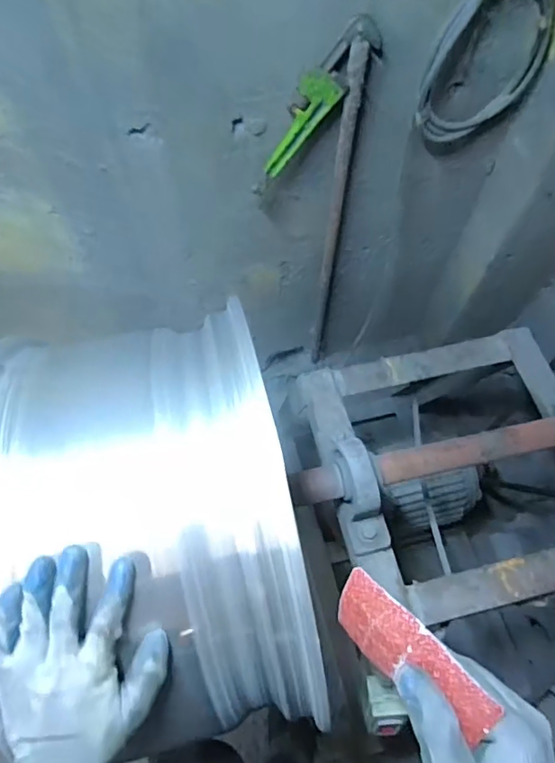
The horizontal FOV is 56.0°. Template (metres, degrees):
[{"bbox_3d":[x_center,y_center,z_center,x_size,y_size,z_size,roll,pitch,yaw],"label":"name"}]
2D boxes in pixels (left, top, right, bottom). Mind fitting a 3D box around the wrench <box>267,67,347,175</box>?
[{"bbox_3d":[0.031,-0.357,0.734,0.057,0.152,0.024,-7,59,-42],"label":"wrench"}]

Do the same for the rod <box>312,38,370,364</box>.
[{"bbox_3d":[0.101,-0.249,0.997,0.023,0.765,0.025,8,63,3],"label":"rod"}]

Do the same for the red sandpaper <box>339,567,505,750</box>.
[{"bbox_3d":[0.081,0.176,0.332,0.011,0.054,0.108,-6,33,-44],"label":"red sandpaper"}]

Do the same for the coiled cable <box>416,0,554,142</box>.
[{"bbox_3d":[0.281,-0.437,0.709,0.189,0.220,0.034,-18,66,-9],"label":"coiled cable"}]

